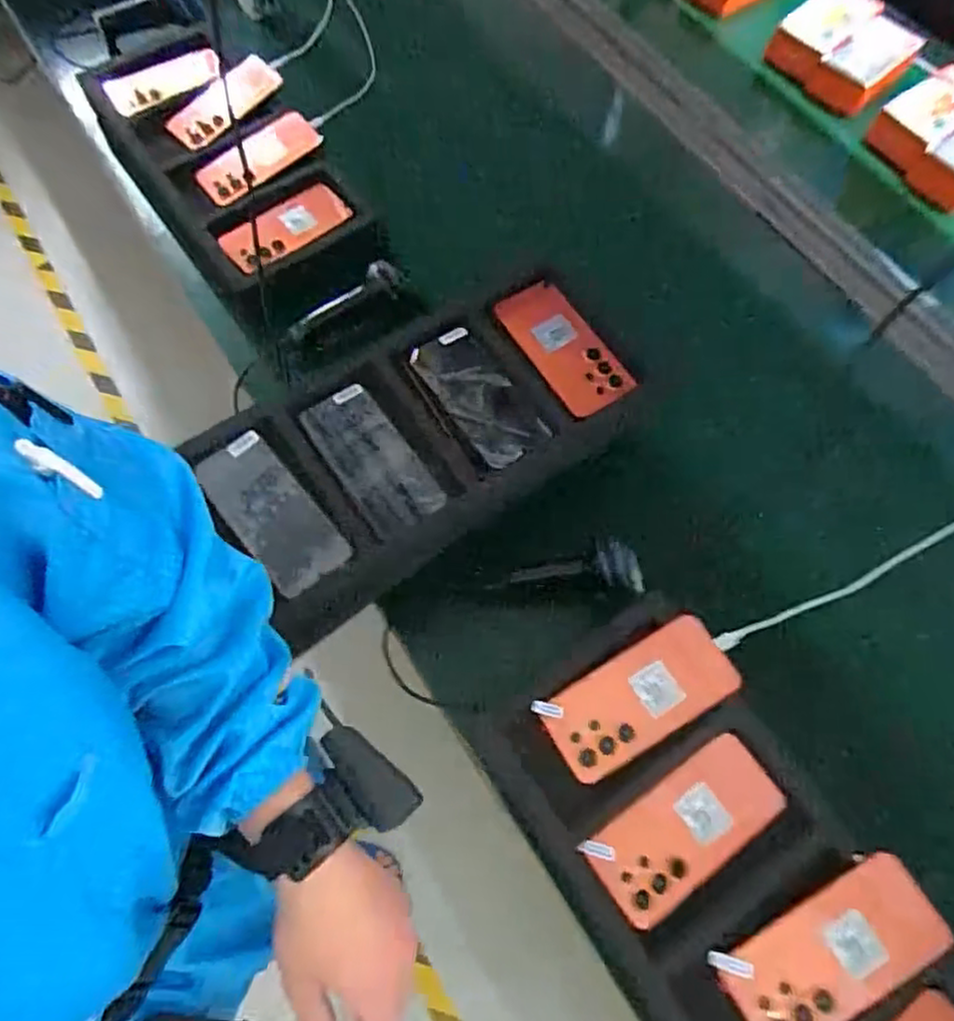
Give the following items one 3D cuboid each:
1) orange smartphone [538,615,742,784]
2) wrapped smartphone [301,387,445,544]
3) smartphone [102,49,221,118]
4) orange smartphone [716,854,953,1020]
[{"bbox_3d":[0.147,0.169,0.623,0.172,0.008,0.078,-31,69,-4],"label":"orange smartphone"},{"bbox_3d":[-0.105,-0.051,0.687,0.077,0.012,0.165,-32,72,-16],"label":"wrapped smartphone"},{"bbox_3d":[-0.459,-0.629,1.004,0.163,0.013,0.074,-24,80,-1],"label":"smartphone"},{"bbox_3d":[0.286,0.357,0.549,0.175,0.005,0.078,-31,67,-5],"label":"orange smartphone"}]

